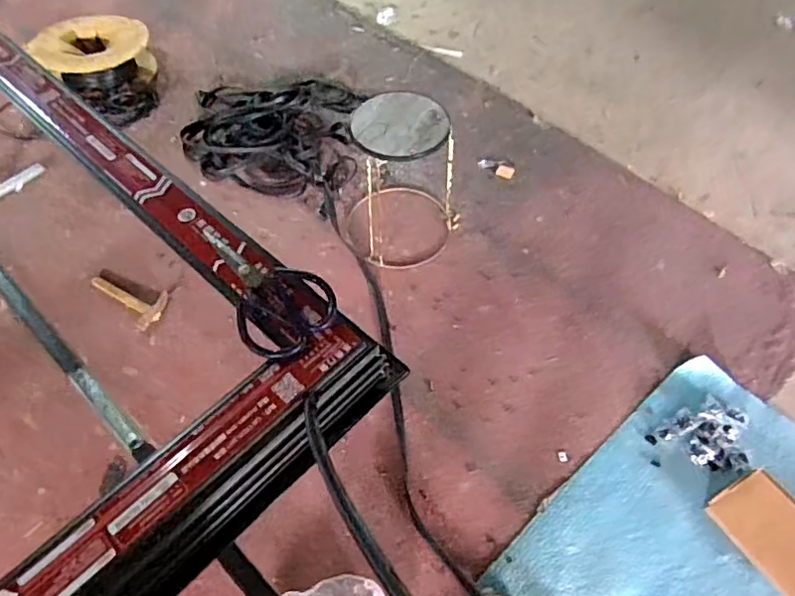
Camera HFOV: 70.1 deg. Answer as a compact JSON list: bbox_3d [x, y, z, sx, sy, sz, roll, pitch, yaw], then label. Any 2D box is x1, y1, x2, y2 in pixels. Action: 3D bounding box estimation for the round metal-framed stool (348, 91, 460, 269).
[{"bbox_3d":[0.027,-0.367,1.788,0.356,0.474,0.303,4,55,3],"label":"round metal-framed stool"}]

